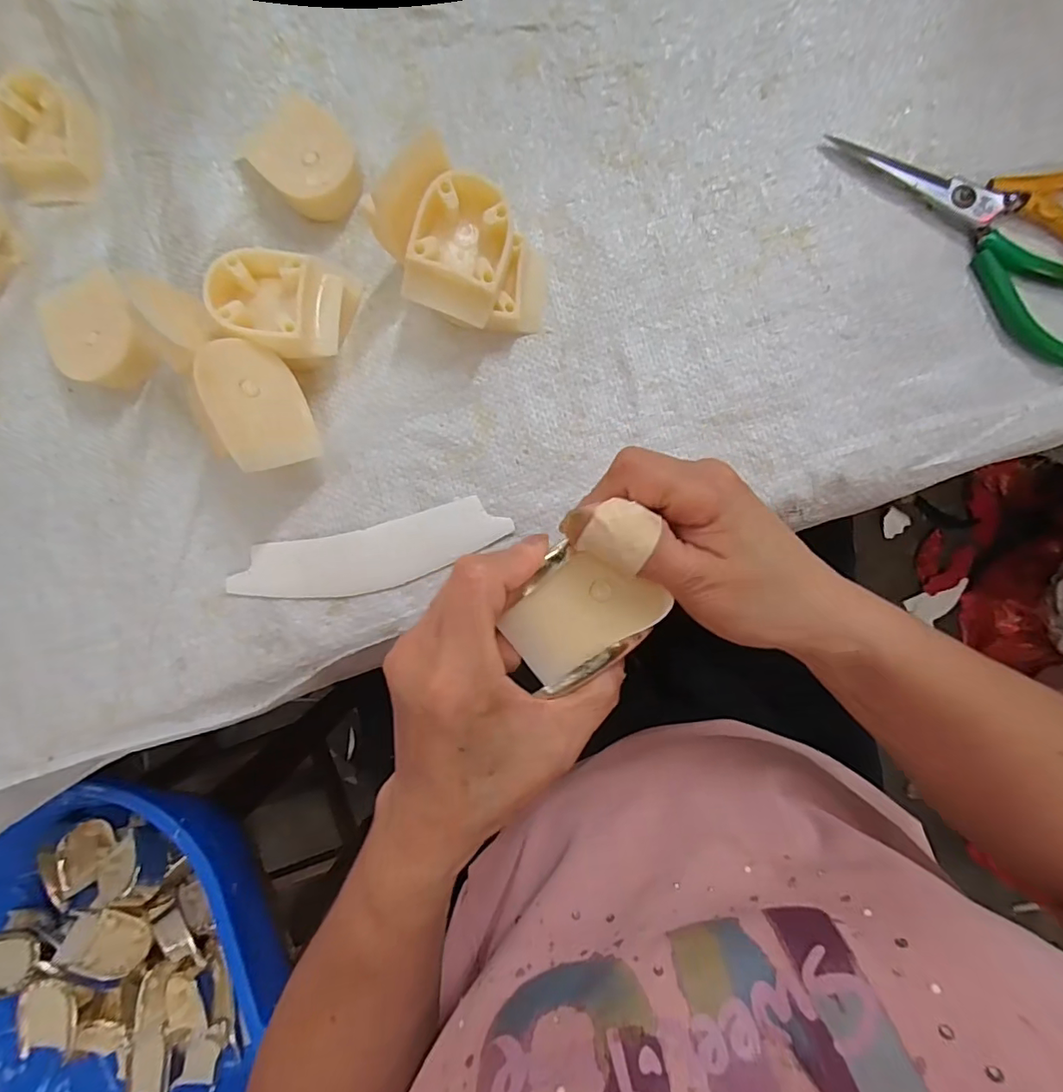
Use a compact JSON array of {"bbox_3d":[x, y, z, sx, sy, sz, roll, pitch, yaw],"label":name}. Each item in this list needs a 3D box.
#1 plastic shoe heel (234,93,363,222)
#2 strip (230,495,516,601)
[{"bbox_3d":[-0.121,-0.209,0.293,0.050,0.024,0.051,-38,86,1],"label":"plastic shoe heel"},{"bbox_3d":[-0.088,0.006,0.293,0.152,0.005,0.036,-12,89,2],"label":"strip"}]

